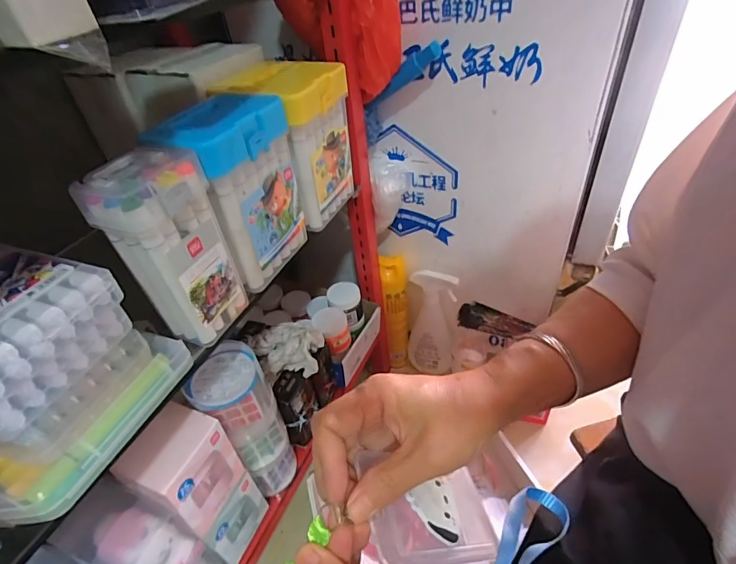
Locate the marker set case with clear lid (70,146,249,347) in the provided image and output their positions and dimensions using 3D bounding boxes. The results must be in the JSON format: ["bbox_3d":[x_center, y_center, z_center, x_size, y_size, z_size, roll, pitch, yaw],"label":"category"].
[{"bbox_3d":[-0.158,-0.023,0.345,0.056,0.155,0.080,26,51,34],"label":"marker set case with clear lid"}]

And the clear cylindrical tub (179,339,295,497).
[{"bbox_3d":[-0.148,0.177,0.512,0.073,0.222,0.071,-5,40,4],"label":"clear cylindrical tub"}]

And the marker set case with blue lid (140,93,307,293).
[{"bbox_3d":[-0.126,-0.087,0.414,0.071,0.161,0.118,12,44,22],"label":"marker set case with blue lid"}]

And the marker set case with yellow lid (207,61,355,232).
[{"bbox_3d":[-0.086,-0.164,0.494,0.105,0.168,0.121,18,46,27],"label":"marker set case with yellow lid"}]

